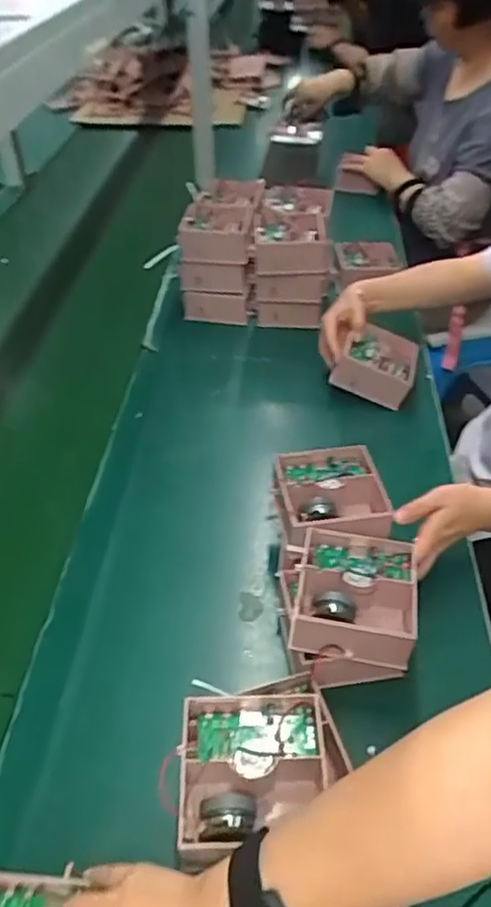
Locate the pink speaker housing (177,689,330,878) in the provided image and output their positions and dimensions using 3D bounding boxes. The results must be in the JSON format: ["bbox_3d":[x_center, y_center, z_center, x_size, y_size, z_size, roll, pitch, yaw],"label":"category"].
[{"bbox_3d":[0.006,0.233,0.455,0.104,0.046,0.108,-4,43,-4],"label":"pink speaker housing"}]

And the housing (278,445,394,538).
[{"bbox_3d":[0.087,0.048,0.645,0.113,0.052,0.115,-5,43,-5],"label":"housing"}]

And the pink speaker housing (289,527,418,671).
[{"bbox_3d":[0.099,0.130,0.562,0.105,0.050,0.120,7,43,8],"label":"pink speaker housing"}]

